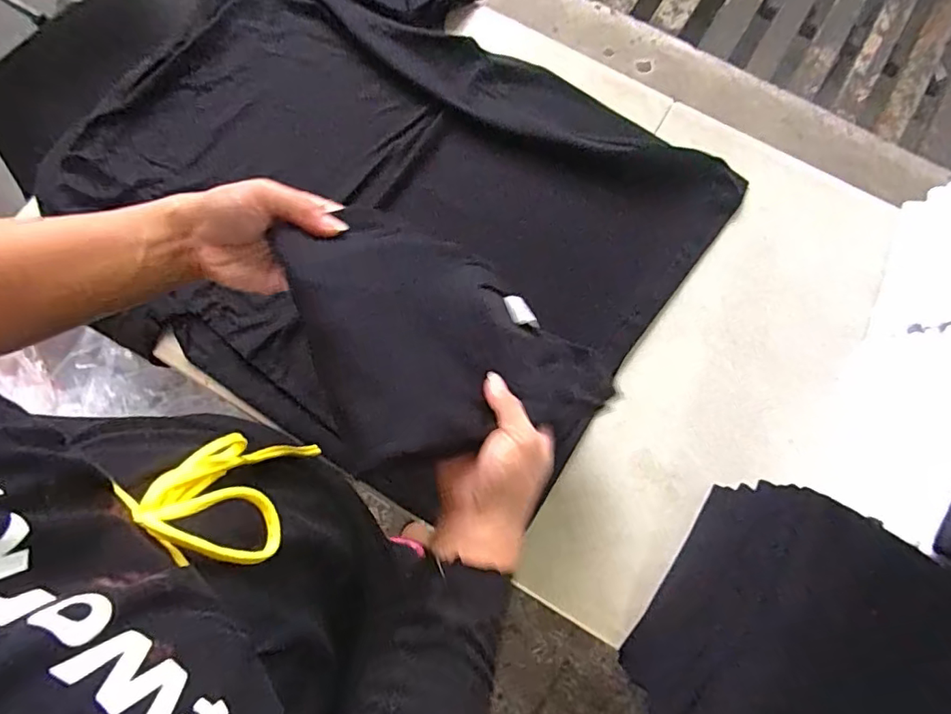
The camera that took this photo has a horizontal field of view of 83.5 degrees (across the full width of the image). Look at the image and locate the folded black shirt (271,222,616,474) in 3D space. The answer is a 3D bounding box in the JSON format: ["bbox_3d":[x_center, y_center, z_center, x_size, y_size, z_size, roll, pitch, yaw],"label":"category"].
[{"bbox_3d":[-0.010,-0.017,0.417,0.244,0.030,0.179,-4,62,-41],"label":"folded black shirt"}]

